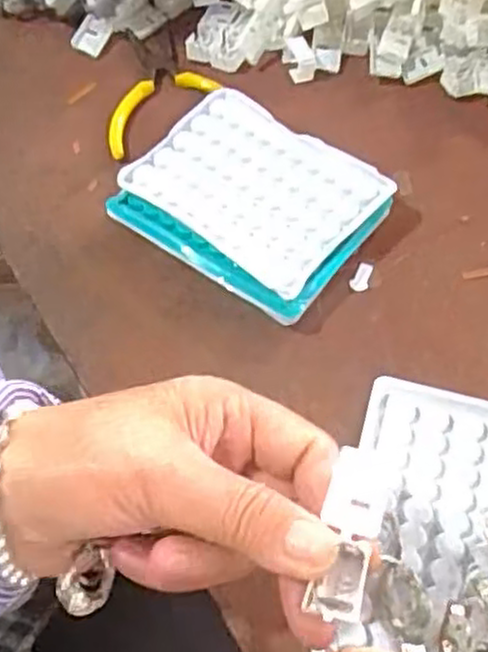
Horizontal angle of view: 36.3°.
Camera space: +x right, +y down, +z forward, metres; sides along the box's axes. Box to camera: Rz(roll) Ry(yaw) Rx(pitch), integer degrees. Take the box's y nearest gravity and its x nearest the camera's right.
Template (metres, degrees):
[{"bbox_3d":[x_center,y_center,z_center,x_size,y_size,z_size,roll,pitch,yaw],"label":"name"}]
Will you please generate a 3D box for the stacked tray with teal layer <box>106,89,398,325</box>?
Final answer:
[{"bbox_3d":[0.003,-0.067,0.411,0.127,0.027,0.100,32,65,21],"label":"stacked tray with teal layer"}]

